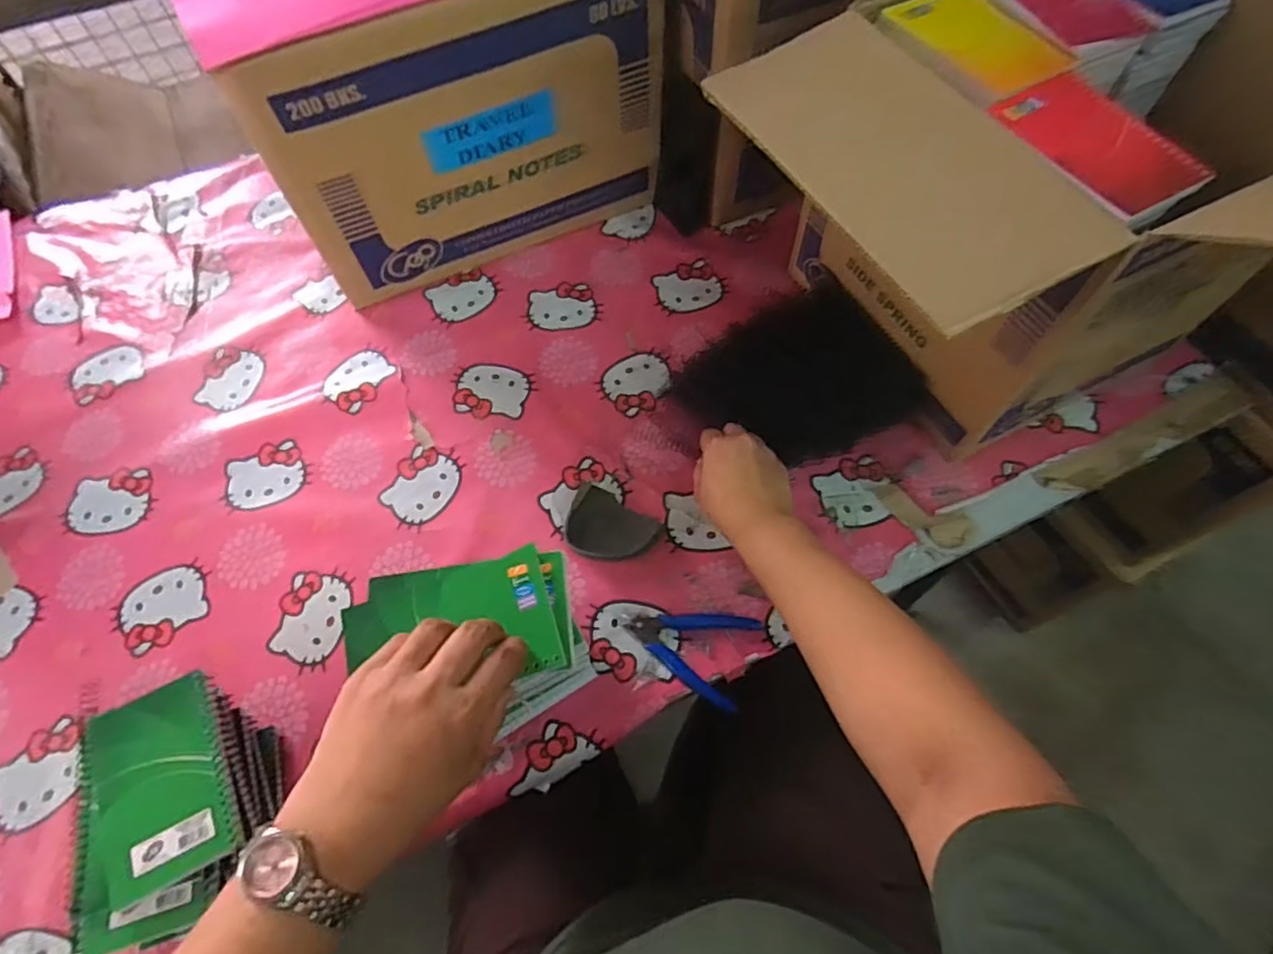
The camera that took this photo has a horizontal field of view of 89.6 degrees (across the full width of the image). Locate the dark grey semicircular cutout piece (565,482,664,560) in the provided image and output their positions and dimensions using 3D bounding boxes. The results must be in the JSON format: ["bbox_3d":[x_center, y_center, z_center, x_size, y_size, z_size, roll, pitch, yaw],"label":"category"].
[{"bbox_3d":[-0.029,0.051,0.620,0.085,0.025,0.062,32,68,16],"label":"dark grey semicircular cutout piece"}]

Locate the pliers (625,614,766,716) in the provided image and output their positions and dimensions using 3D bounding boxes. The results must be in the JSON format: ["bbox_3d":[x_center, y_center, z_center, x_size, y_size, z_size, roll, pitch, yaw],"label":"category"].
[{"bbox_3d":[0.049,0.147,0.579,0.113,0.010,0.082,24,66,12],"label":"pliers"}]

